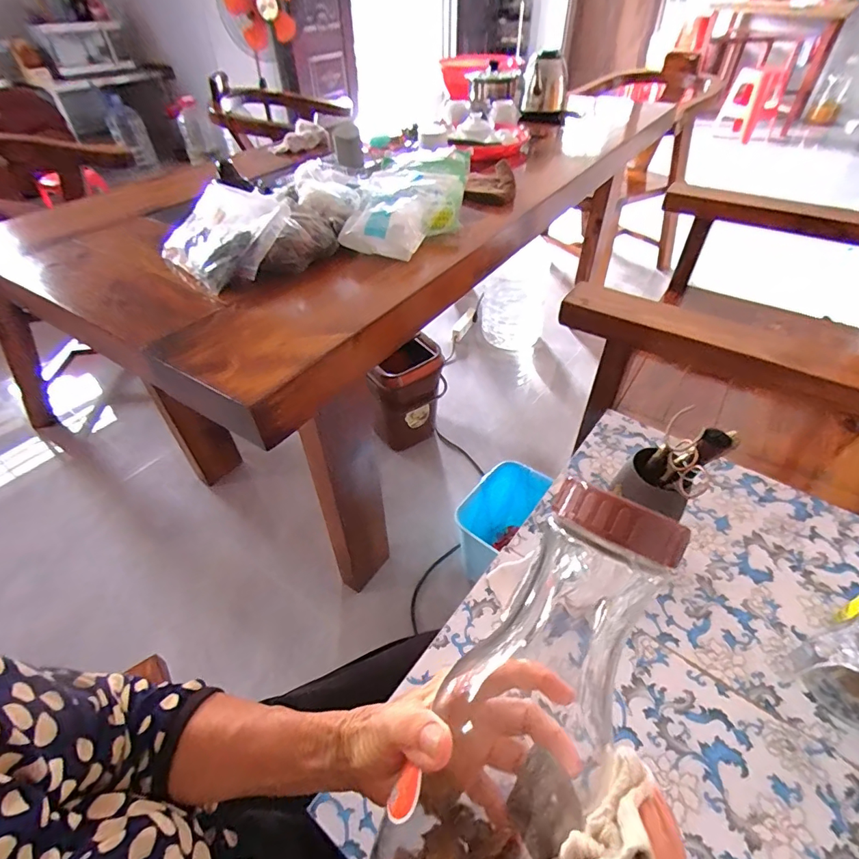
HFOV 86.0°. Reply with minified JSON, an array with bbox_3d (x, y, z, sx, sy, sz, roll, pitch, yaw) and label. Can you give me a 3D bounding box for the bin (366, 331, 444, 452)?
[{"bbox_3d":[-0.067,-0.089,1.298,0.221,0.290,0.138,-19,48,-17],"label":"bin"}]

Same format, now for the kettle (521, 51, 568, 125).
[{"bbox_3d":[0.340,-0.996,1.348,0.127,0.152,0.108,9,46,10],"label":"kettle"}]

